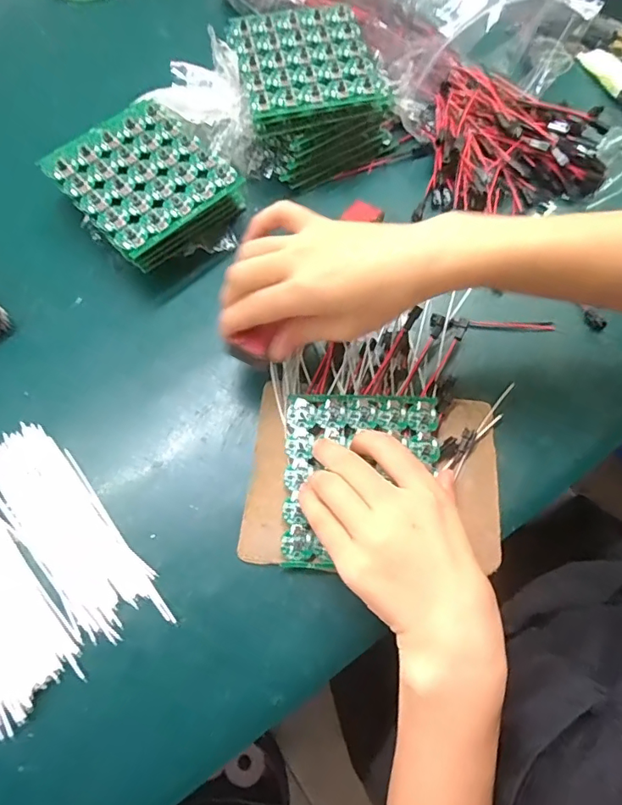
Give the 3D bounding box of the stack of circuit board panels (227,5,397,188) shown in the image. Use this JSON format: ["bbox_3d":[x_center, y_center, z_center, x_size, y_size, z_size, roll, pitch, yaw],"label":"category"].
[{"bbox_3d":[0.004,-0.275,0.446,0.133,0.067,0.131,-17,70,-8],"label":"stack of circuit board panels"}]

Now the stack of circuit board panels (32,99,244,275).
[{"bbox_3d":[-0.132,-0.178,0.410,0.119,0.042,0.132,-43,77,-15],"label":"stack of circuit board panels"}]

